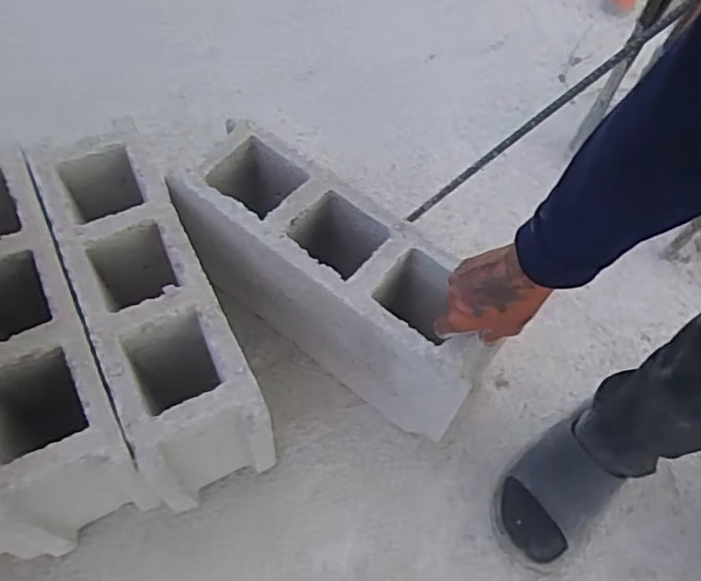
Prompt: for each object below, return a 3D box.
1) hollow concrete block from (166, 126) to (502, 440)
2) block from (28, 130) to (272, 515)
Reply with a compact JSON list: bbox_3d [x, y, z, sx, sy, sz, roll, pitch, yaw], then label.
[{"bbox_3d":[-0.010,-0.009,0.703,0.364,0.180,0.135,34,65,14],"label":"hollow concrete block"},{"bbox_3d":[-0.216,0.026,0.685,0.123,0.196,0.379,-23,66,-14],"label":"block"}]

